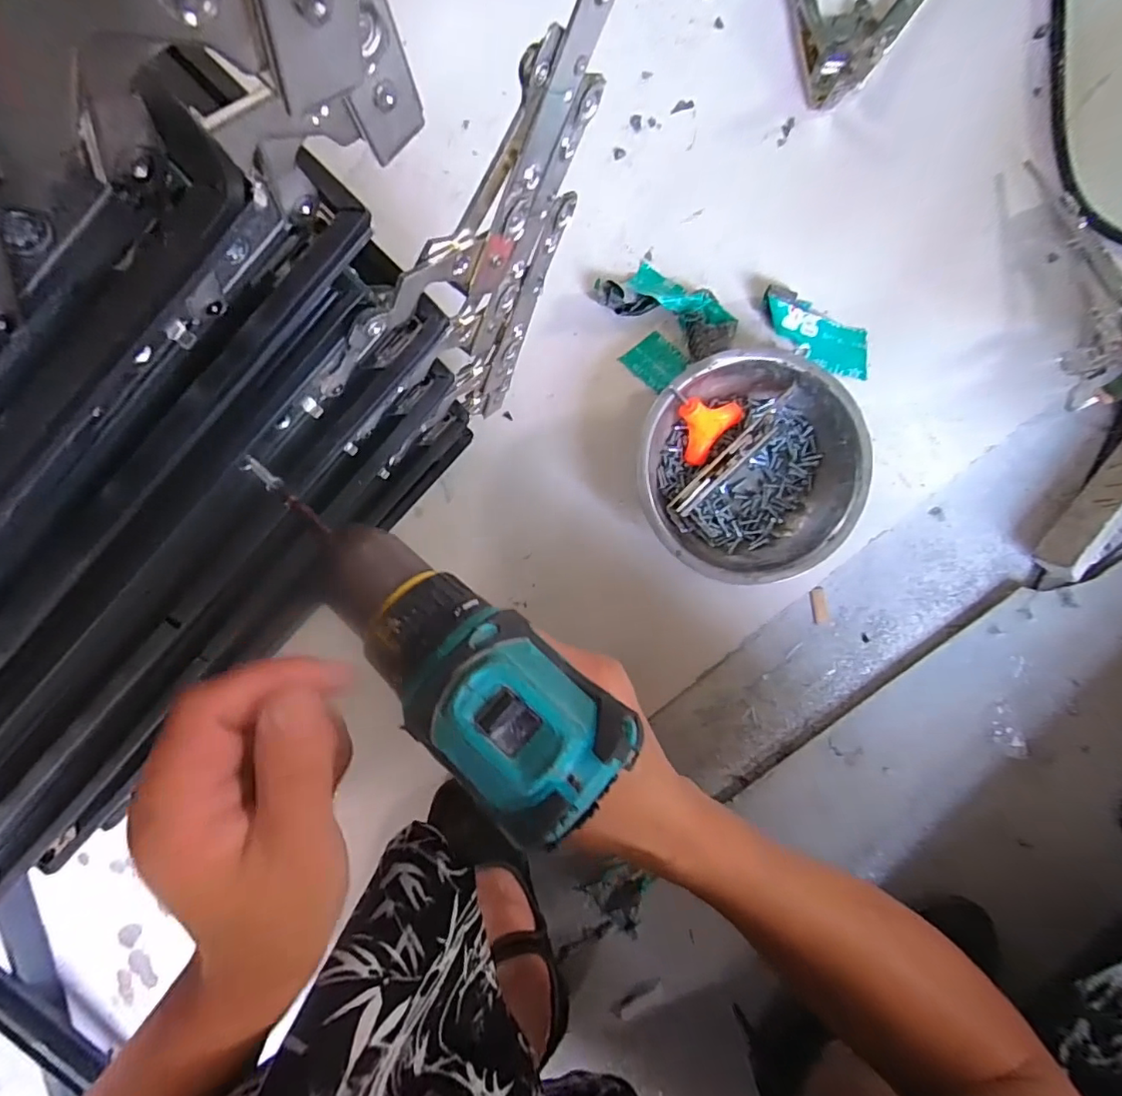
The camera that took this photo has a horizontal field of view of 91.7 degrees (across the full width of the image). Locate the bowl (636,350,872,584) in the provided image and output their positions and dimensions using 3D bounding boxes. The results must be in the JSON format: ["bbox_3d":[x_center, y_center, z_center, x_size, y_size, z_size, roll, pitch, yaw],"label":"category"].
[{"bbox_3d":[0.154,-0.066,0.460,0.174,0.065,0.175,0,93,4],"label":"bowl"}]

